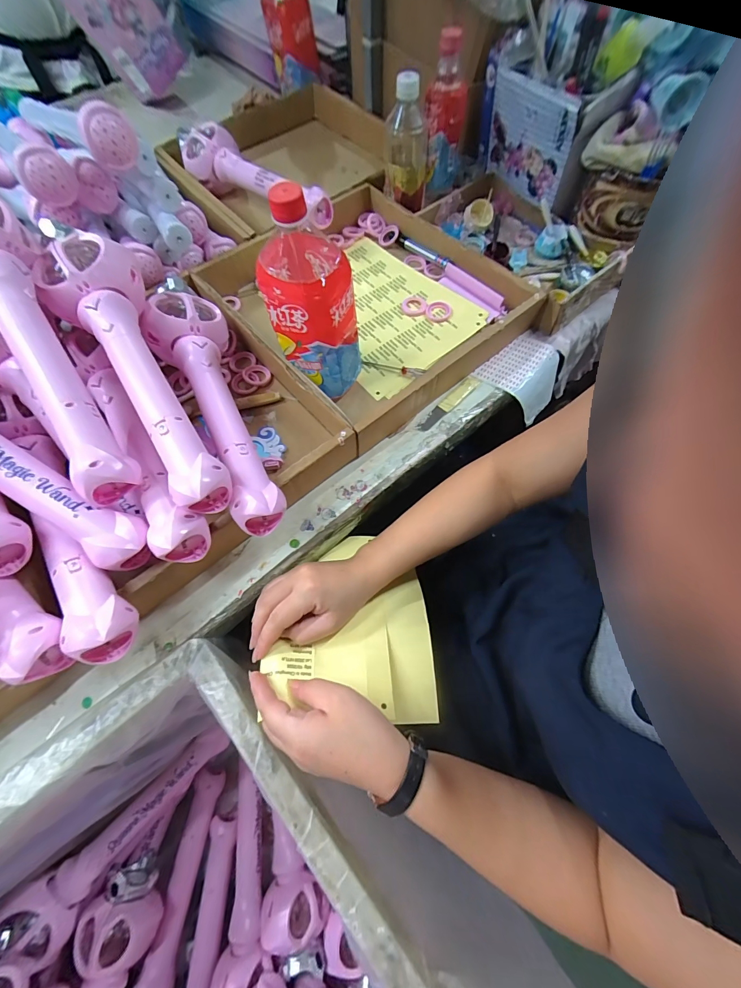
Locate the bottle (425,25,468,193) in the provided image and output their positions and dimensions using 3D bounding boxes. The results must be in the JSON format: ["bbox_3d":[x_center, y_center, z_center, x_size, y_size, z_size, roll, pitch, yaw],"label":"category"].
[{"bbox_3d":[0.119,-0.596,0.570,0.063,0.172,0.073,9,67,4],"label":"bottle"}]

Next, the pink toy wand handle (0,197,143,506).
[{"bbox_3d":[-0.307,-0.140,0.324,0.079,0.067,0.329,-31,86,-13],"label":"pink toy wand handle"}]

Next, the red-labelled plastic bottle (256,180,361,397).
[{"bbox_3d":[-0.066,-0.209,0.402,0.091,0.217,0.100,-18,68,-8],"label":"red-labelled plastic bottle"}]

